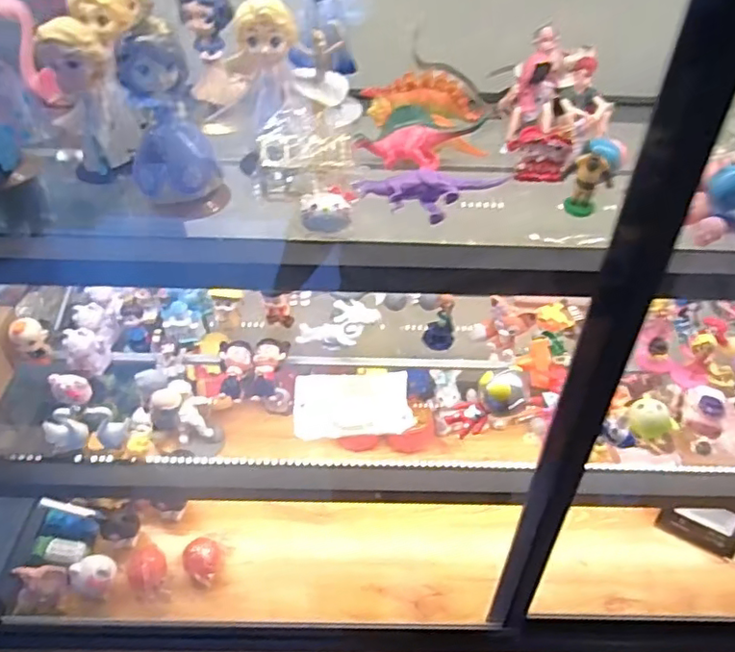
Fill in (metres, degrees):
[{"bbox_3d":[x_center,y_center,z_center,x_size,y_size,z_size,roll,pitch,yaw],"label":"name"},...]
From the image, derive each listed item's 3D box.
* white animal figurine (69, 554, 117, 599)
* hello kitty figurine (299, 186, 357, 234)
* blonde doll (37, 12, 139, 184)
[{"bbox_3d":[-0.391,0.362,0.836,0.053,0.062,0.057,0,45,0],"label":"white animal figurine"},{"bbox_3d":[-0.034,-0.101,0.498,0.046,0.022,0.035,-2,45,-3],"label":"hello kitty figurine"},{"bbox_3d":[-0.257,-0.209,0.534,0.067,0.137,0.077,-17,47,-17],"label":"blonde doll"}]

